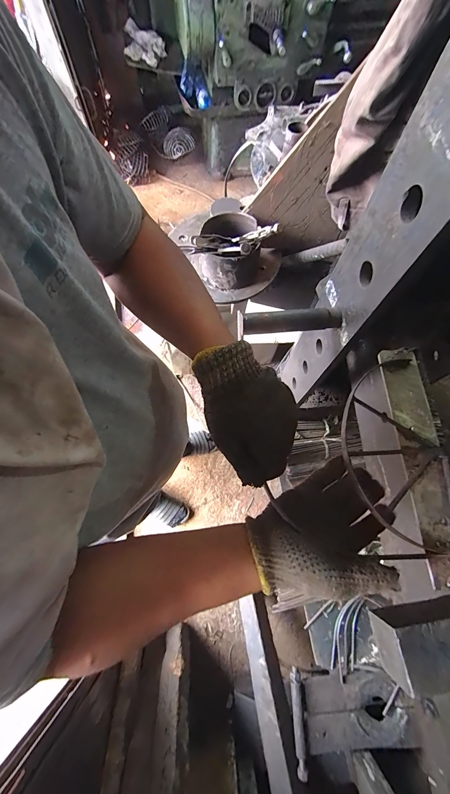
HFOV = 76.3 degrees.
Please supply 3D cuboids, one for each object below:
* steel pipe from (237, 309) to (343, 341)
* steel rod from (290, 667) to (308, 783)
[{"bbox_3d":[0.101,-0.118,0.453,0.163,0.031,0.027,-4,69,-3],"label":"steel pipe"},{"bbox_3d":[0.176,0.777,0.689,0.023,0.019,0.196,0,69,-2],"label":"steel rod"}]

